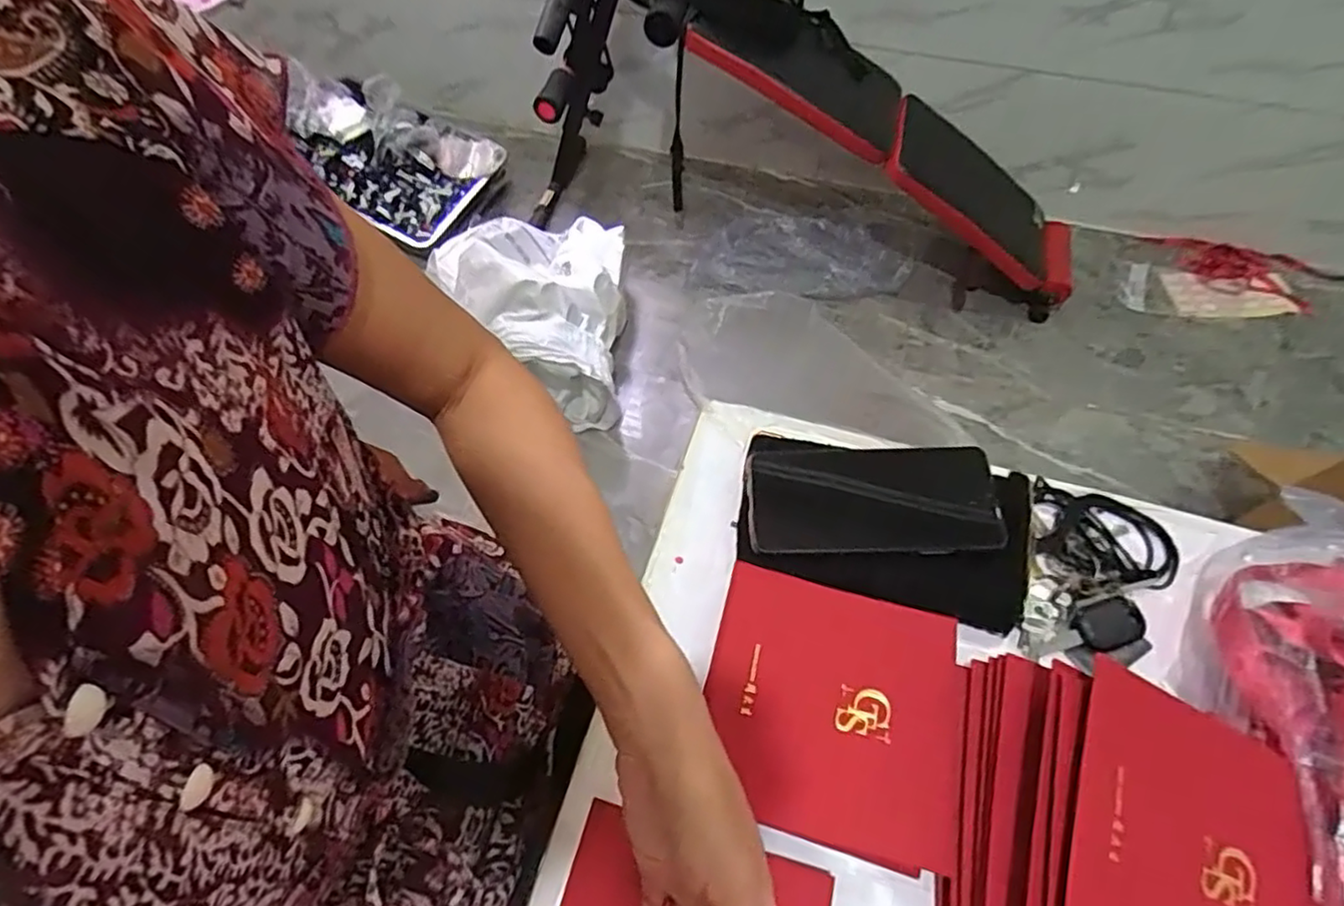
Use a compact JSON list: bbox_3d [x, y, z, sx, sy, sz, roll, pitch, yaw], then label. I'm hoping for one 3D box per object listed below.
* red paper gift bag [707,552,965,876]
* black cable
[{"bbox_3d":[0.093,0.148,0.397,0.145,0.009,0.140,15,62,10],"label":"red paper gift bag"},{"bbox_3d":[0.305,0.064,0.475,0.090,0.017,0.078,7,59,4],"label":"black cable"}]

